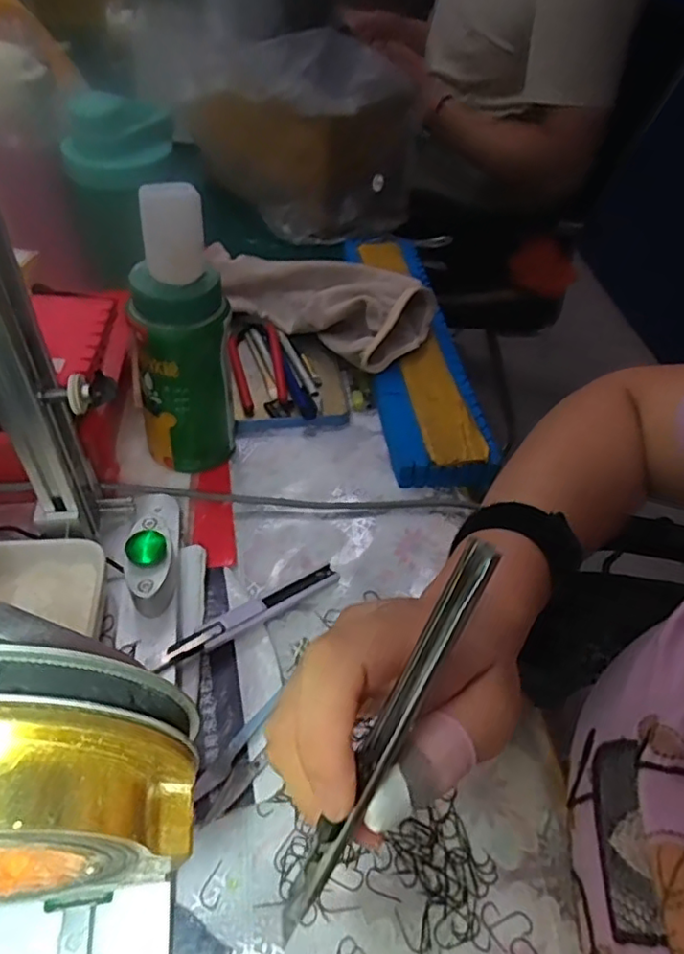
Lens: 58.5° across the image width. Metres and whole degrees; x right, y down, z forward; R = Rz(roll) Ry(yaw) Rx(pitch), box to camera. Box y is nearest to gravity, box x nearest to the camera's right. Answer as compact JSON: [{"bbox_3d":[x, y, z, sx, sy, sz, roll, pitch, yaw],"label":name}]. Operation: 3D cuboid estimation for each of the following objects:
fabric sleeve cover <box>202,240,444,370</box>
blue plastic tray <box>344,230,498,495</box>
[{"bbox_3d":[-0.035,-0.184,0.584,0.262,0.059,0.104,32,52,21],"label":"fabric sleeve cover"},{"bbox_3d":[0.061,-0.131,0.577,0.076,0.042,0.347,-3,49,-9],"label":"blue plastic tray"}]

